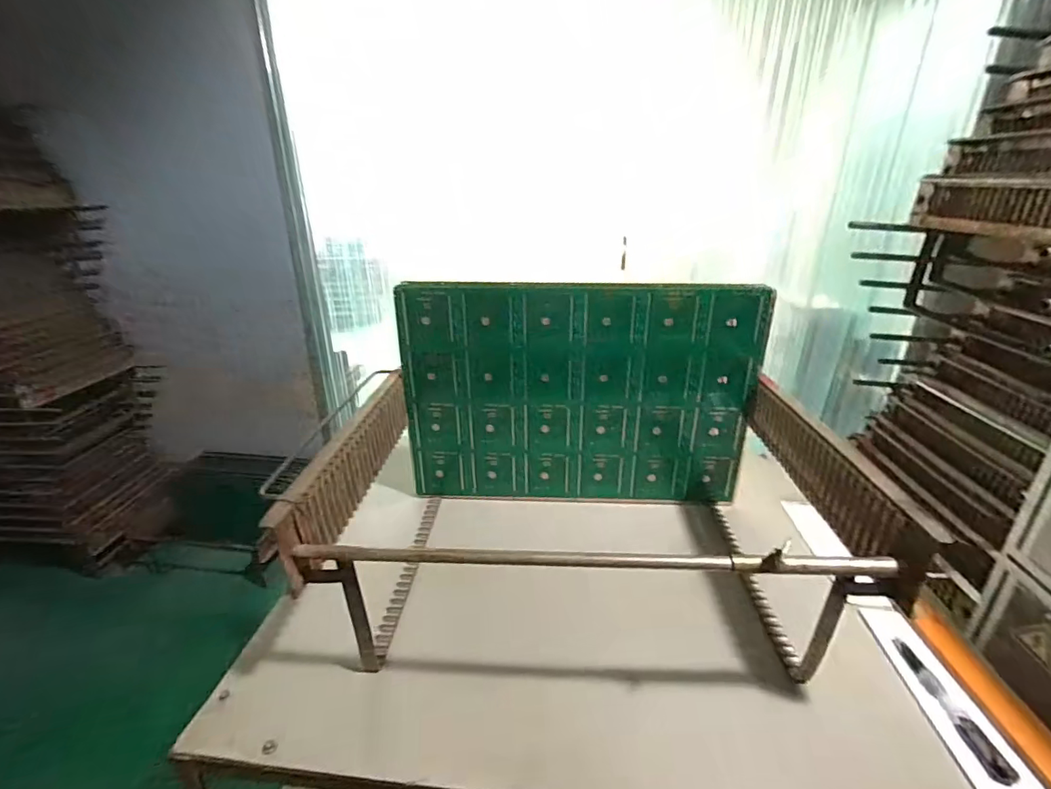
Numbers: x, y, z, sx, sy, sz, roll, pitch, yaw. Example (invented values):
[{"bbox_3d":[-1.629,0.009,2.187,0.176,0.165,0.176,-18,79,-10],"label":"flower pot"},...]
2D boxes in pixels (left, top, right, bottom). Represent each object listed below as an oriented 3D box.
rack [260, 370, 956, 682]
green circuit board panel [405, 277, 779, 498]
[{"bbox_3d":[0.066,0.148,0.590,0.548,0.229,0.340,2,24,6],"label":"rack"},{"bbox_3d":[0.077,0.010,0.725,0.500,0.337,0.010,1,24,2],"label":"green circuit board panel"}]

